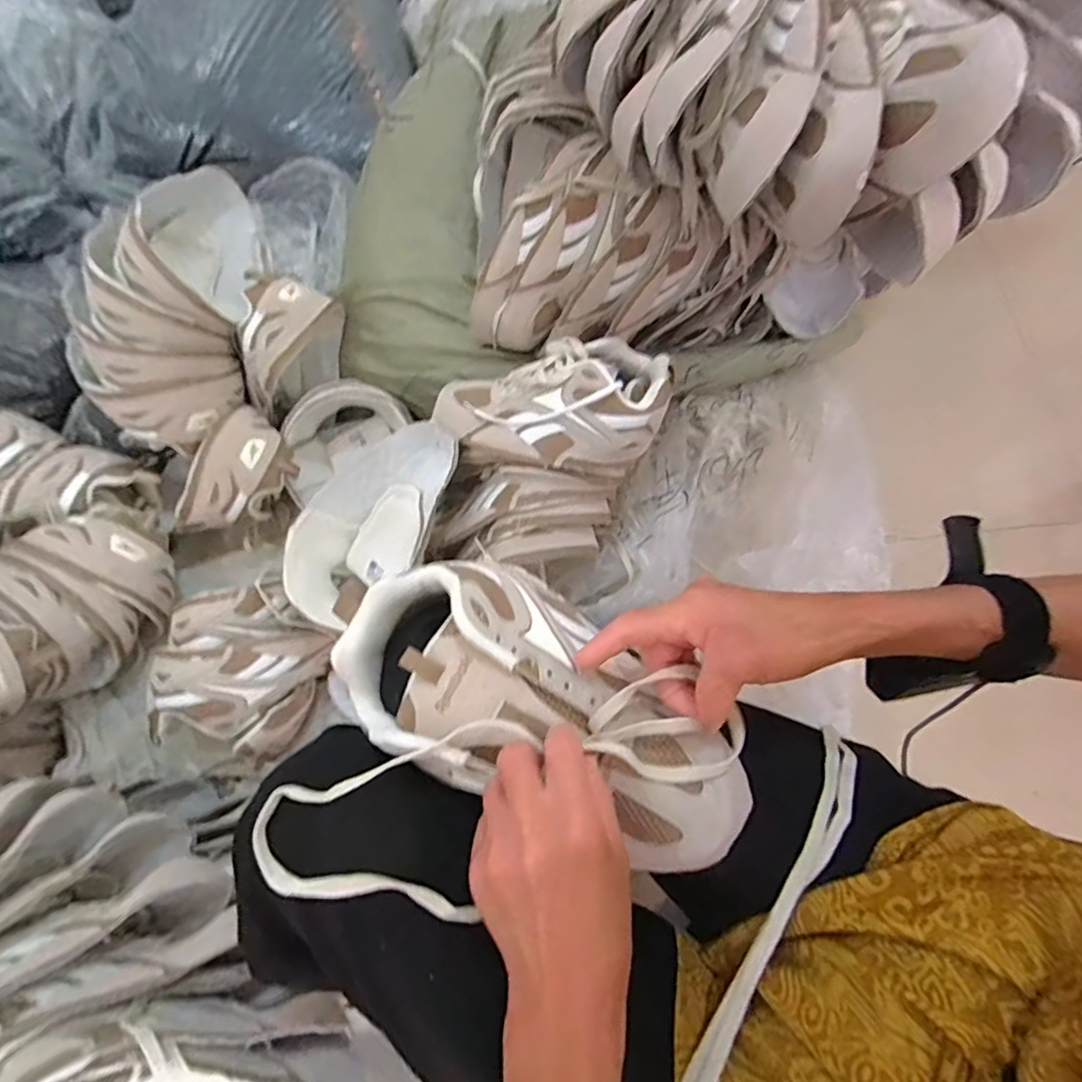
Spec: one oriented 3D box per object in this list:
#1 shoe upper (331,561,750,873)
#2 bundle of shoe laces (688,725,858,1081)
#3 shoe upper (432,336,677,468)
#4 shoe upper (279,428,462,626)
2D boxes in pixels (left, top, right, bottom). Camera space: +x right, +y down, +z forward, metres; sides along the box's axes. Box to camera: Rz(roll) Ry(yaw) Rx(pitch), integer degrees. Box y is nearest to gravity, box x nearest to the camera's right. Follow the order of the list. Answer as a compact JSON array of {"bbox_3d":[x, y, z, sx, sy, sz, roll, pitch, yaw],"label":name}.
[{"bbox_3d":[0.003,0.093,0.335,0.246,0.068,0.120,27,76,7],"label":"shoe upper"},{"bbox_3d":[0.128,0.229,0.330,0.017,0.053,0.259,34,77,10],"label":"bundle of shoe laces"},{"bbox_3d":[0.009,-0.139,0.575,0.238,0.071,0.136,-1,74,1],"label":"shoe upper"},{"bbox_3d":[-0.180,-0.022,0.626,0.131,0.092,0.244,42,100,12],"label":"shoe upper"}]

